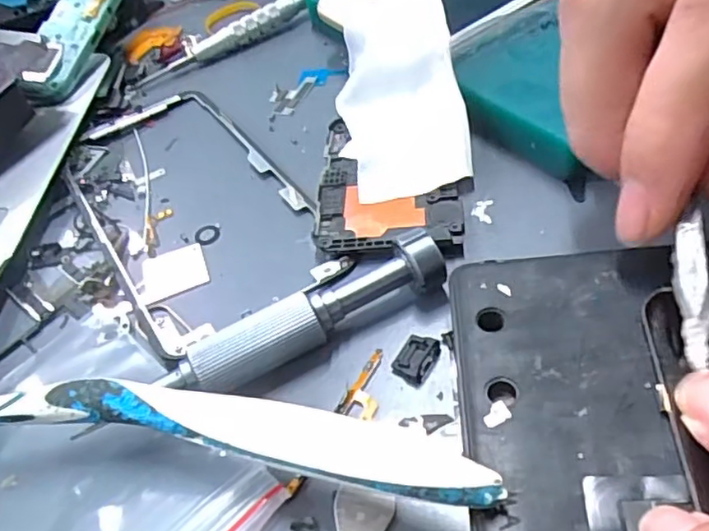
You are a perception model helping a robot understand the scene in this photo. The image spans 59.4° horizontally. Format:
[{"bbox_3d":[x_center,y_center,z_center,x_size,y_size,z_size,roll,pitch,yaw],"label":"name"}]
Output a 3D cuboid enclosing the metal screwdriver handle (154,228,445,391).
[{"bbox_3d":[-0.013,0.014,0.170,0.079,0.020,0.015,-26,47,-10],"label":"metal screwdriver handle"}]

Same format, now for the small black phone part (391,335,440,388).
[{"bbox_3d":[0.016,0.025,0.166,0.009,0.004,0.013,22,57,30],"label":"small black phone part"}]

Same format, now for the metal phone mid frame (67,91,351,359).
[{"bbox_3d":[-0.063,-0.027,0.227,0.067,0.004,0.143,-31,48,-14],"label":"metal phone mid frame"}]

